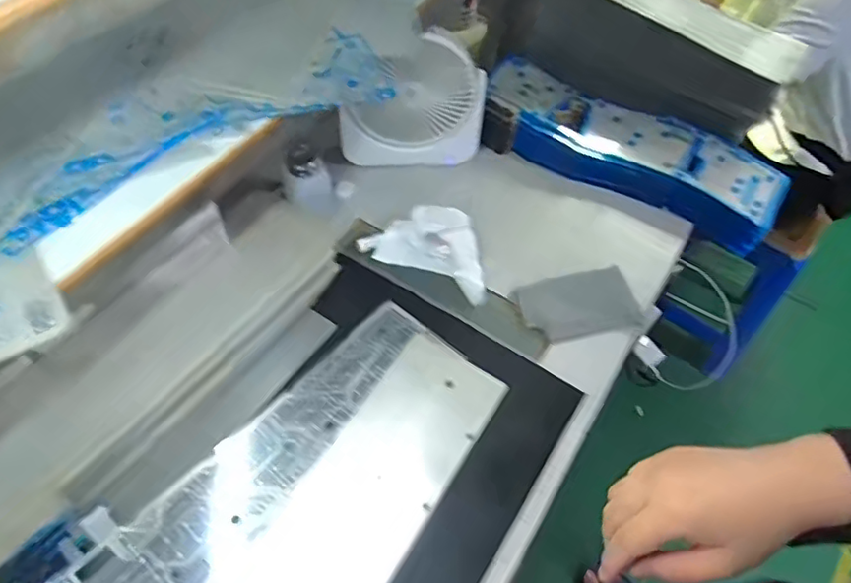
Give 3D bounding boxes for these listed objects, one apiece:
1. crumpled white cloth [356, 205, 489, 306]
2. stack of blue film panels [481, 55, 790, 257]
[{"bbox_3d":[0.010,-0.063,0.724,0.170,0.031,0.099,22,57,10],"label":"crumpled white cloth"},{"bbox_3d":[0.282,-0.196,0.822,0.438,0.066,0.152,27,58,13],"label":"stack of blue film panels"}]

